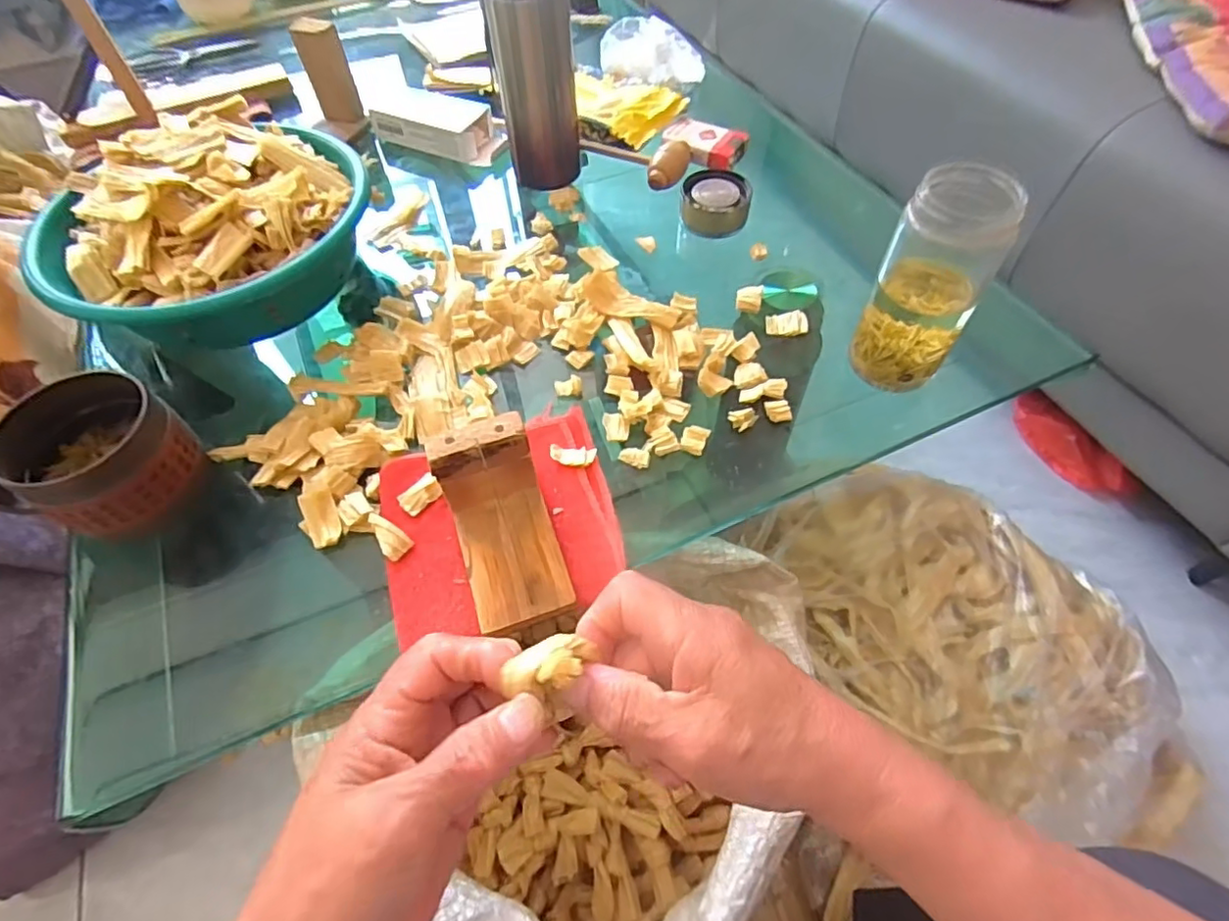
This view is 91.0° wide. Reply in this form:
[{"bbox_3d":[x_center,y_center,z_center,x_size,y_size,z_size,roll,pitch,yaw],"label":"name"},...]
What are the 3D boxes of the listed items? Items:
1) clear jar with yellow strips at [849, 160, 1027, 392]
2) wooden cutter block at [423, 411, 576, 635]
[{"bbox_3d":[0.226,-0.126,0.433,0.068,0.149,0.068,31,62,20],"label":"clear jar with yellow strips"},{"bbox_3d":[-0.068,0.040,0.371,0.059,0.078,0.103,-17,58,-9],"label":"wooden cutter block"}]

